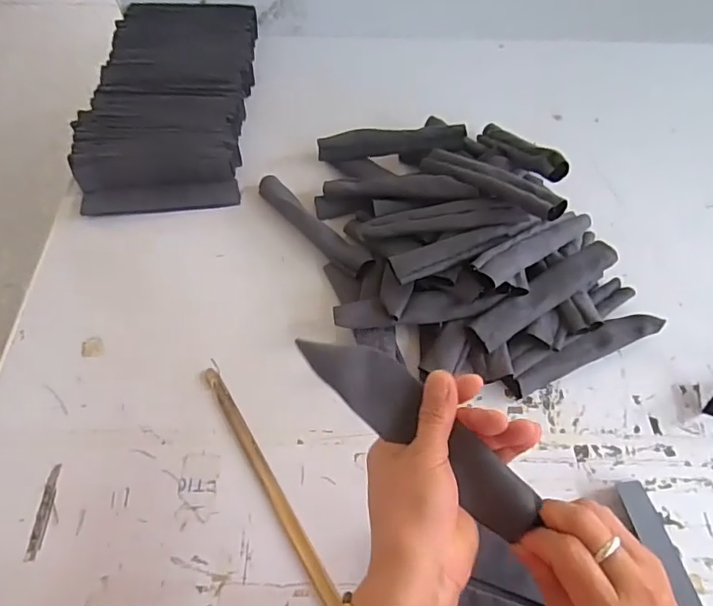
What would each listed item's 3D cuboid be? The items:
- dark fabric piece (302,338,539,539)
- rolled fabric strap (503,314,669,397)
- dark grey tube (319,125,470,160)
[{"bbox_3d":[0.040,0.078,0.346,0.177,0.015,0.039,39,65,11],"label":"dark fabric piece"},{"bbox_3d":[0.236,0.049,0.553,0.183,0.026,0.029,-21,62,-14],"label":"rolled fabric strap"},{"bbox_3d":[0.042,-0.202,0.674,0.183,0.023,0.030,-1,58,14],"label":"dark grey tube"}]

